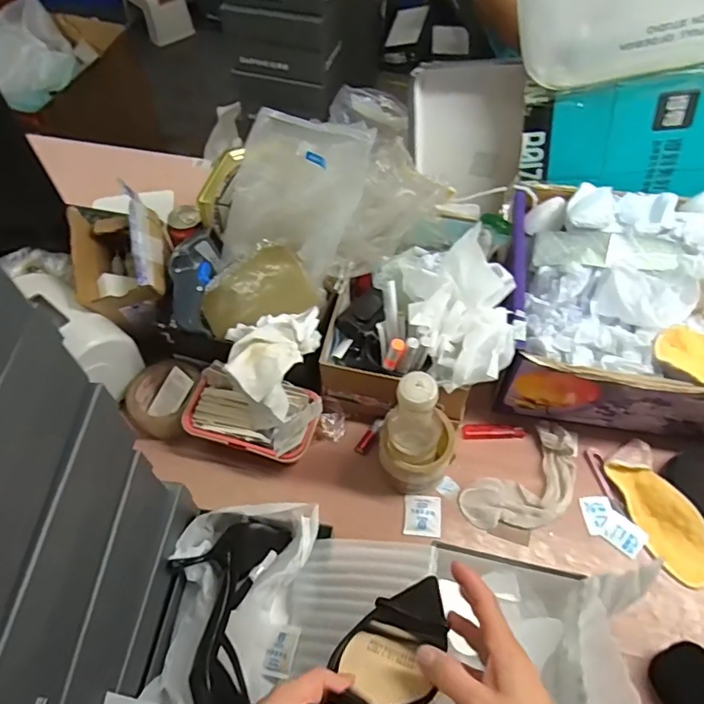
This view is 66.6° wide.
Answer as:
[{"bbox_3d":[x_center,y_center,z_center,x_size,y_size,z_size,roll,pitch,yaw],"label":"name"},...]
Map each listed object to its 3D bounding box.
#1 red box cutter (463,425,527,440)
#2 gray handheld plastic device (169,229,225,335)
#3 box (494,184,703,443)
[{"bbox_3d":[0.189,0.106,0.715,0.080,0.008,0.020,0,57,1],"label":"red box cutter"},{"bbox_3d":[-0.198,-0.084,0.679,0.065,0.047,0.142,-8,57,-5],"label":"gray handheld plastic device"},{"bbox_3d":[0.412,-0.051,0.698,0.409,0.161,0.331,9,57,7],"label":"box"}]

